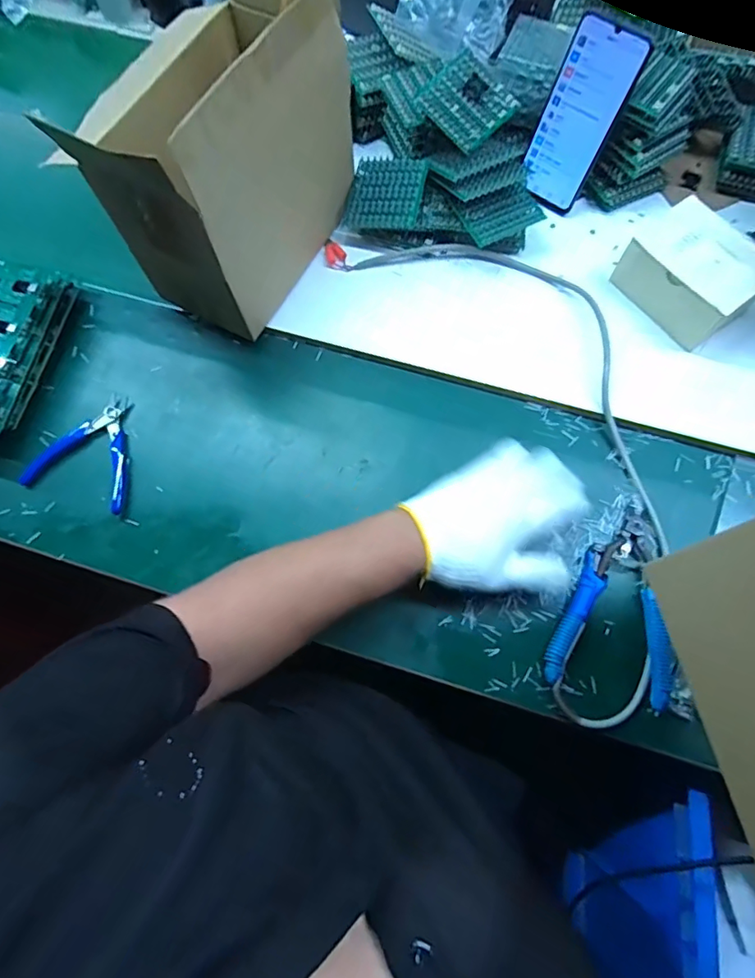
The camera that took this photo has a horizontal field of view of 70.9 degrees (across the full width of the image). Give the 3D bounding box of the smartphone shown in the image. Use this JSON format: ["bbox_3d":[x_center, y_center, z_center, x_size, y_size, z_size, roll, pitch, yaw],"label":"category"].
[{"bbox_3d":[0.208,-0.382,0.555,0.074,0.160,0.010,32,53,12],"label":"smartphone"}]

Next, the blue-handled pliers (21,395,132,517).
[{"bbox_3d":[-0.291,-0.044,0.546,0.102,0.015,0.116,15,74,5],"label":"blue-handled pliers"}]

